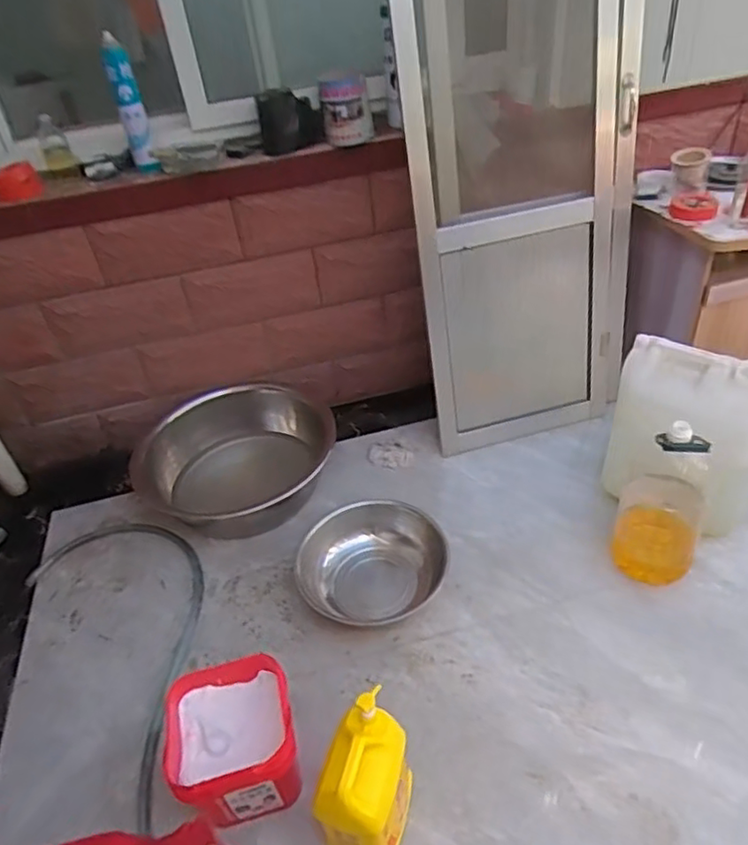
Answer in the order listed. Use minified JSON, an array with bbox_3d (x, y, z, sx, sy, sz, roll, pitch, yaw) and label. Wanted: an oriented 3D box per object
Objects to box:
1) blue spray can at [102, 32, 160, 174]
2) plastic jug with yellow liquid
[{"bbox_3d":[-0.628,-0.813,1.609,0.063,0.303,0.078,-18,40,-13],"label":"blue spray can"},{"bbox_3d":[0.697,0.188,1.505,0.183,0.446,0.134,11,42,22],"label":"plastic jug with yellow liquid"}]

